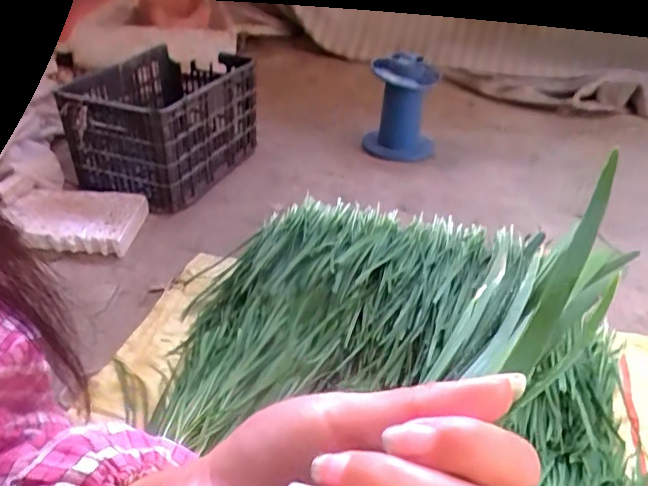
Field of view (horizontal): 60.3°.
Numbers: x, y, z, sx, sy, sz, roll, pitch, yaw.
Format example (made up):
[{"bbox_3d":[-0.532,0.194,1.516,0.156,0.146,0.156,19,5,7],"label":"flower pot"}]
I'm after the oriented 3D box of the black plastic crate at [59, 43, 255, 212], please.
[{"bbox_3d":[-0.459,-0.336,1.626,0.374,0.312,0.534,13,36,15],"label":"black plastic crate"}]

